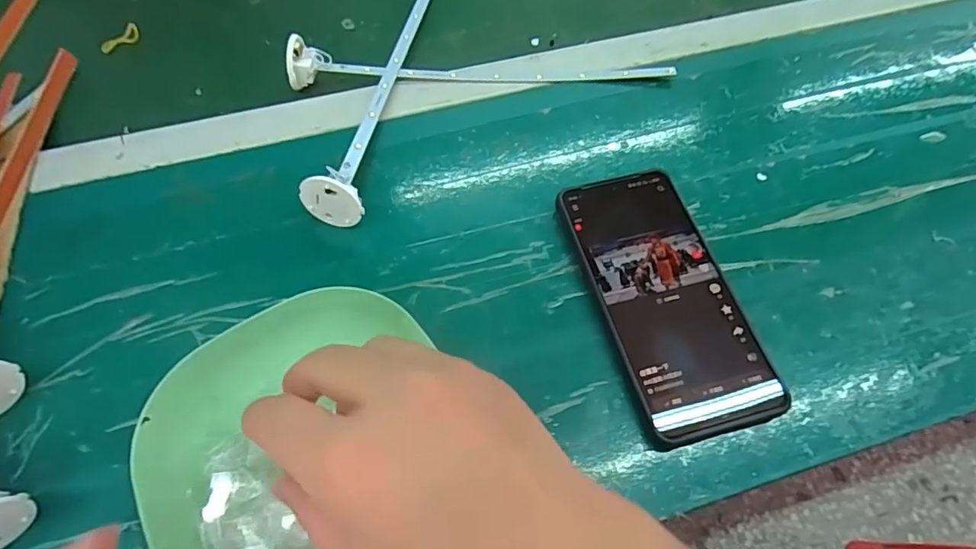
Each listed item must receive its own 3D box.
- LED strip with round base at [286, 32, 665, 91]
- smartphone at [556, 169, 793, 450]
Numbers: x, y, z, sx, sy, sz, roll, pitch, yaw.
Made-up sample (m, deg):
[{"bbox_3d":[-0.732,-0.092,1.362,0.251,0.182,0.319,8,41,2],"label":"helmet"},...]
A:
[{"bbox_3d":[-0.004,-0.164,0.390,0.289,0.028,0.030,-1,58,-1],"label":"LED strip with round base"},{"bbox_3d":[0.100,0.010,0.296,0.077,0.015,0.161,-13,59,-8],"label":"smartphone"}]

